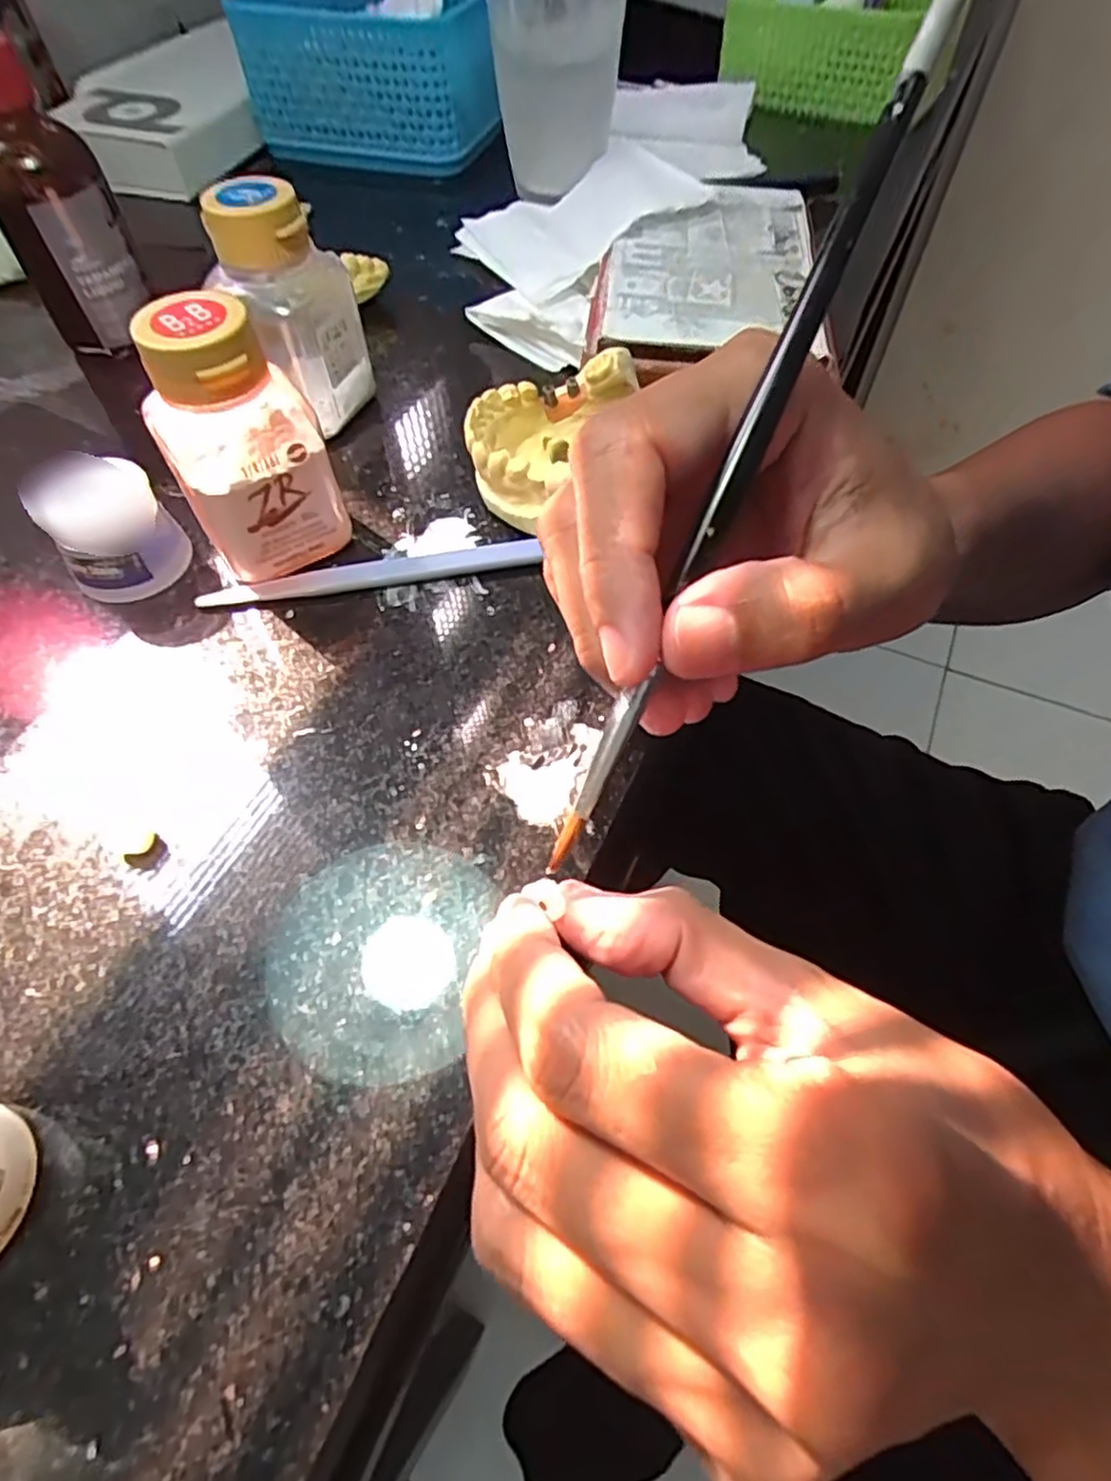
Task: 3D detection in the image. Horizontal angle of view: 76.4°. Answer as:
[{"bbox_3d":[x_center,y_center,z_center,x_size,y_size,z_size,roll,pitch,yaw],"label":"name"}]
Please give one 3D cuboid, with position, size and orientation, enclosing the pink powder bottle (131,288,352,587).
[{"bbox_3d":[-0.090,-0.085,0.206,0.041,0.071,0.033,-28,62,-16],"label":"pink powder bottle"}]

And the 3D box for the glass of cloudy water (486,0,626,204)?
[{"bbox_3d":[0.000,-0.334,0.348,0.061,0.086,0.059,-2,58,-1],"label":"glass of cloudy water"}]

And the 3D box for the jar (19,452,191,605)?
[{"bbox_3d":[-0.137,-0.066,0.217,0.033,0.033,0.028,-34,64,-20],"label":"jar"}]

